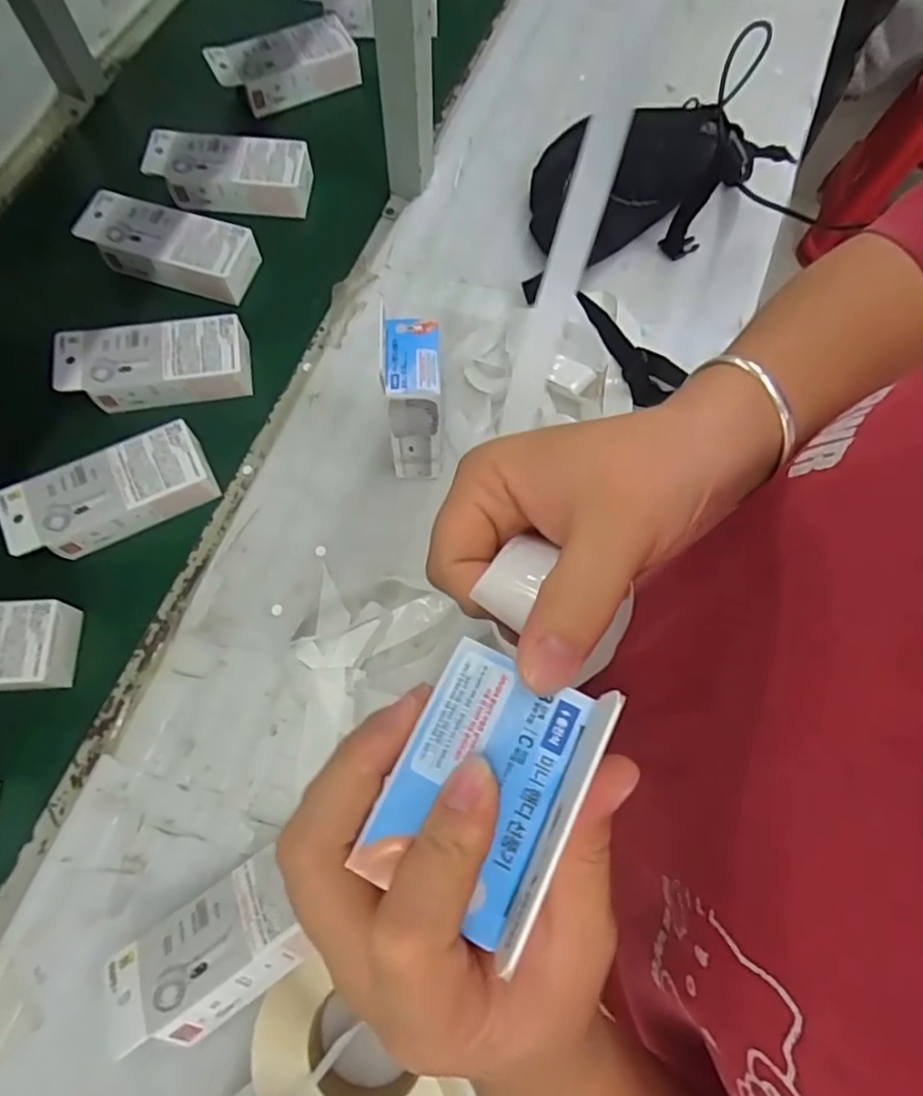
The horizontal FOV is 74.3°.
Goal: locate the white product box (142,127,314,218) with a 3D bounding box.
[{"bbox_3d":[-0.265,-0.429,0.700,0.178,0.047,0.074,3,70,0],"label":"white product box"}]

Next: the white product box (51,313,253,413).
[{"bbox_3d":[-0.303,-0.183,0.612,0.180,0.046,0.079,-9,71,-5],"label":"white product box"}]

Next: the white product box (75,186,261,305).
[{"bbox_3d":[-0.315,-0.327,0.658,0.186,0.041,0.072,16,71,4],"label":"white product box"}]

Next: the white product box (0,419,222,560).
[{"bbox_3d":[-0.322,-0.049,0.564,0.174,0.046,0.071,-24,73,-10],"label":"white product box"}]

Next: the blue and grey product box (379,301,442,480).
[{"bbox_3d":[-0.039,-0.121,0.527,0.045,0.152,0.065,1,70,-1],"label":"blue and grey product box"}]

